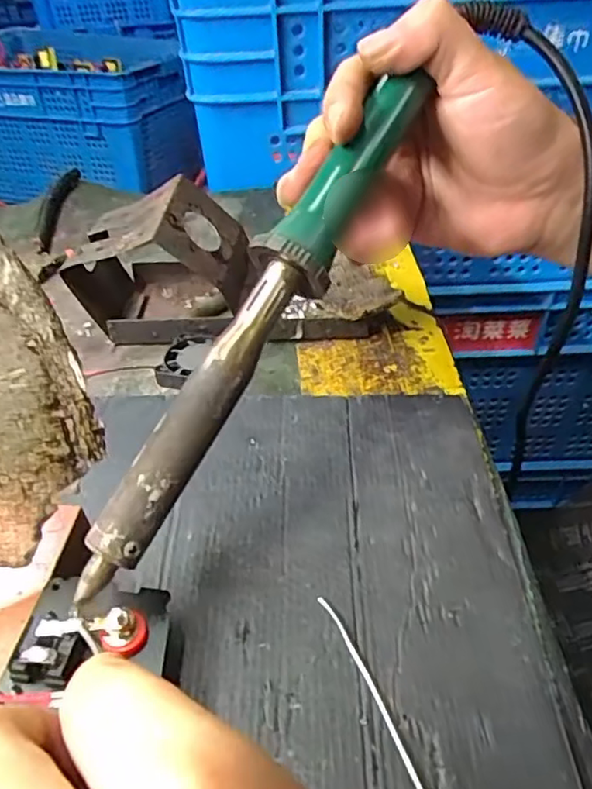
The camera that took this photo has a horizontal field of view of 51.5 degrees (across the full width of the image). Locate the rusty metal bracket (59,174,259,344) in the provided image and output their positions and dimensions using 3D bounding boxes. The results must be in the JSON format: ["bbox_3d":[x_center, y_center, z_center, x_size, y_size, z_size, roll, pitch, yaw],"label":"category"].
[{"bbox_3d":[-0.081,-0.082,0.380,0.098,0.082,0.076,1,42,4],"label":"rusty metal bracket"}]

